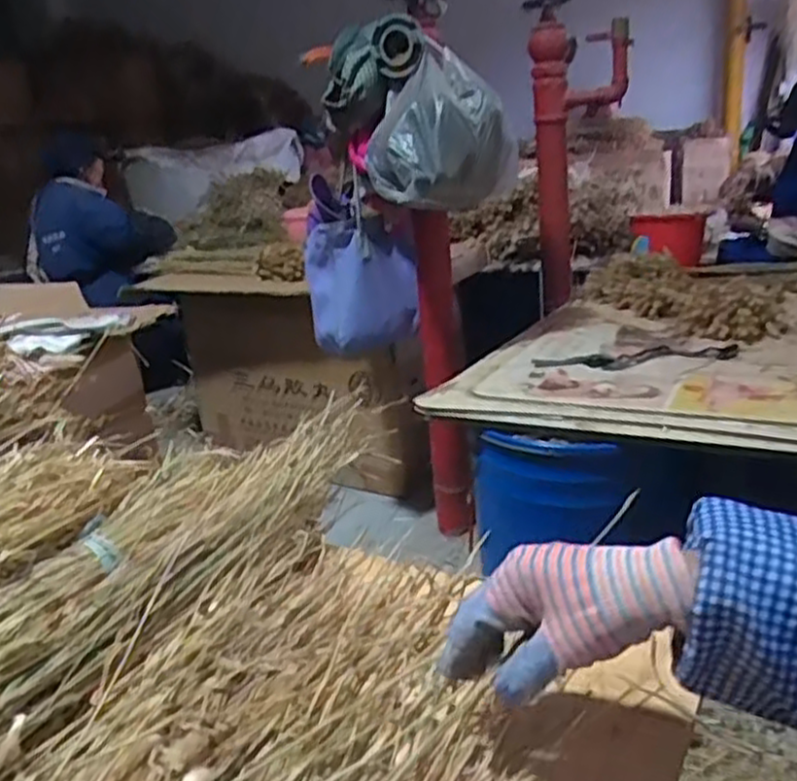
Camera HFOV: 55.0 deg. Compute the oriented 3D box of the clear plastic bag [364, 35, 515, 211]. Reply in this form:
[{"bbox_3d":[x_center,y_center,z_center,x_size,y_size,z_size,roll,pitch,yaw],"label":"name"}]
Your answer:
[{"bbox_3d":[0.082,-0.475,1.418,0.282,0.257,0.194,-4,19,5],"label":"clear plastic bag"}]

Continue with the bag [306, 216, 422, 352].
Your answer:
[{"bbox_3d":[-0.077,-0.219,1.642,0.232,0.257,0.124,-5,19,1],"label":"bag"}]

